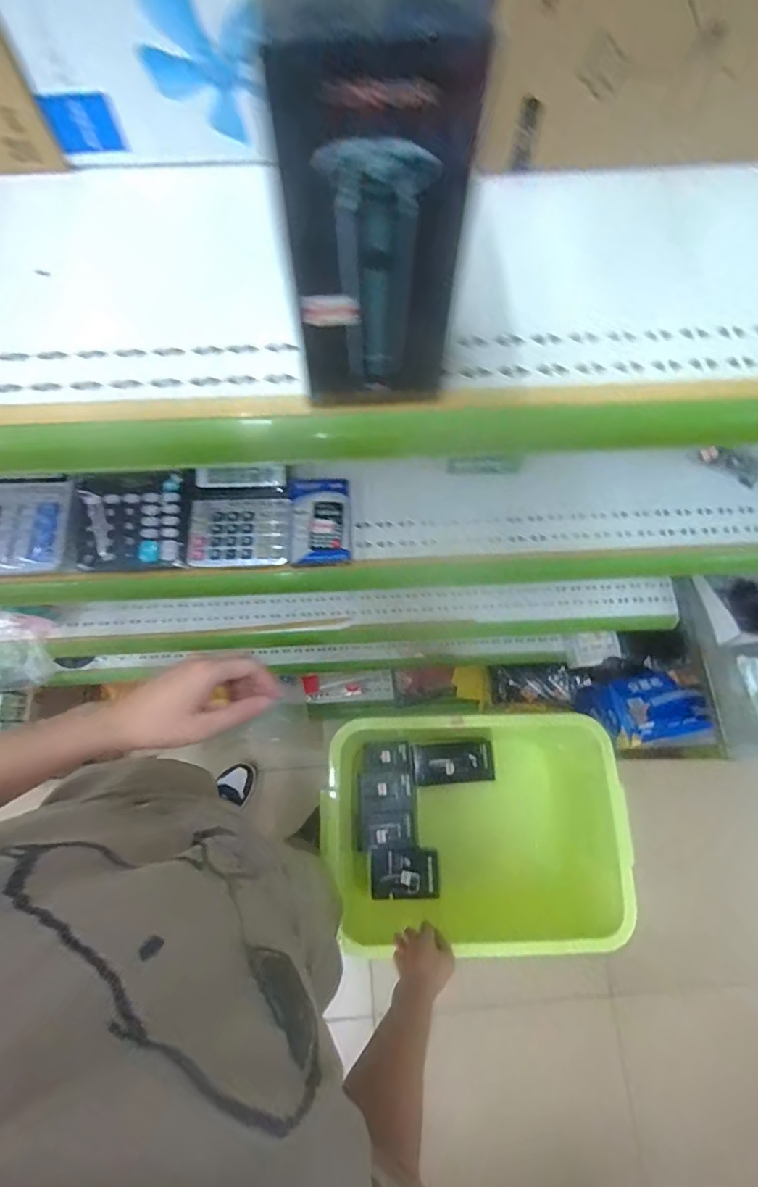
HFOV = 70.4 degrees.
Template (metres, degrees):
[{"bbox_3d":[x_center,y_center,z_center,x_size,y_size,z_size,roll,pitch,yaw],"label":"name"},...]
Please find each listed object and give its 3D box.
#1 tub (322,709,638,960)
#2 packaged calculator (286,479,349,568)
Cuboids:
[{"bbox_3d":[0.162,0.424,0.999,0.504,0.270,0.376,-6,73,-3],"label":"tub"},{"bbox_3d":[-0.066,-0.082,0.609,0.066,0.012,0.100,-2,73,-2],"label":"packaged calculator"}]

